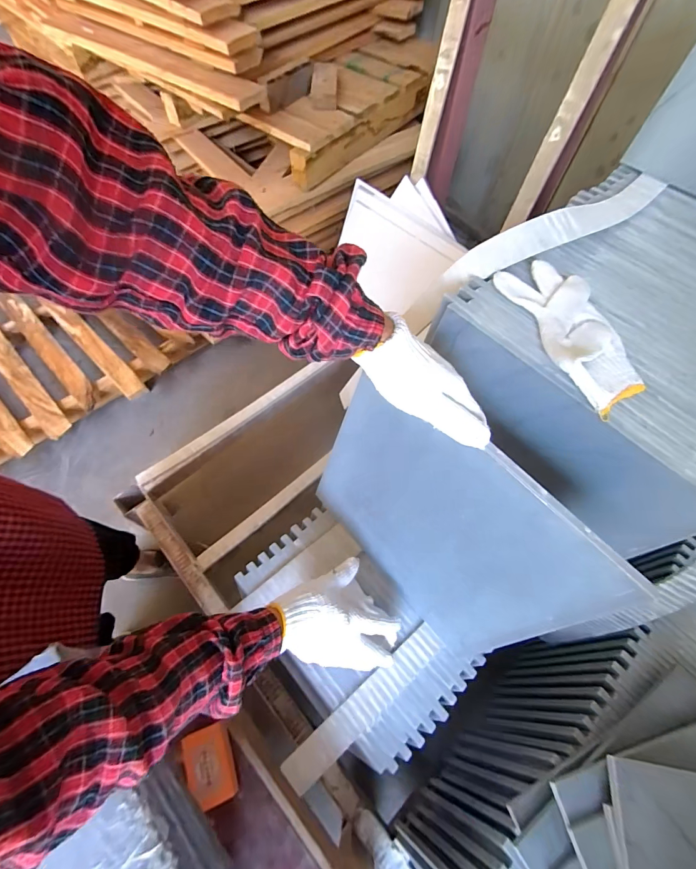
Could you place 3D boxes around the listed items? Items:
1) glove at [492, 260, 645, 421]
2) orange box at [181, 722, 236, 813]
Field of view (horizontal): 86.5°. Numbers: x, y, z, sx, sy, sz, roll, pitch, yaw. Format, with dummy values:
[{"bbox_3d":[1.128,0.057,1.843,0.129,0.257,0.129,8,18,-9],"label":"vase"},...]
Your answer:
[{"bbox_3d":[0.219,-0.102,0.369,0.079,0.033,0.186,-12,61,-7],"label":"glove"},{"bbox_3d":[-0.205,0.487,0.543,0.054,0.031,0.092,-25,63,-14],"label":"orange box"}]

